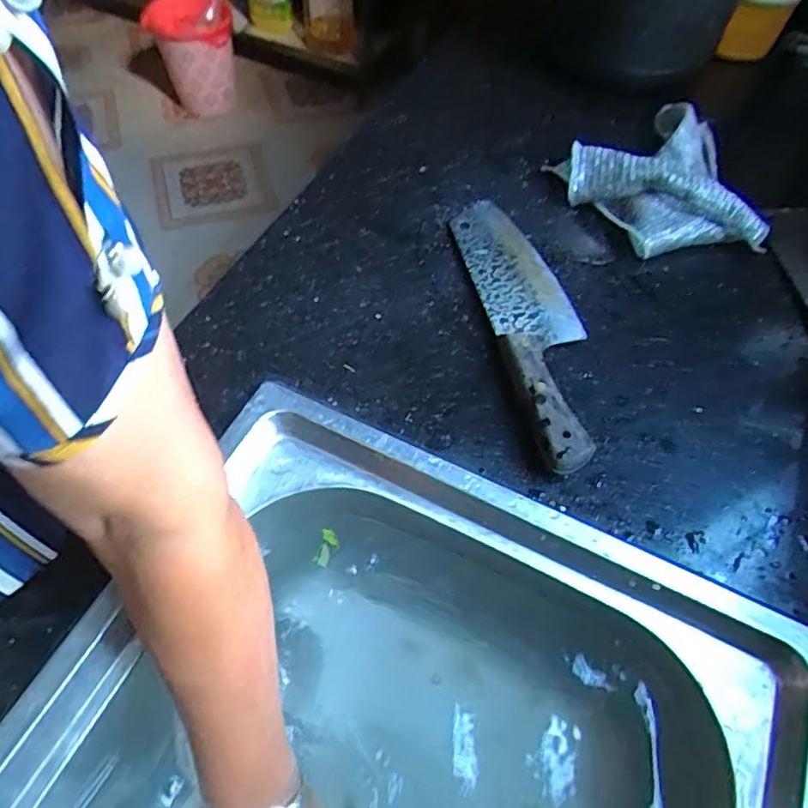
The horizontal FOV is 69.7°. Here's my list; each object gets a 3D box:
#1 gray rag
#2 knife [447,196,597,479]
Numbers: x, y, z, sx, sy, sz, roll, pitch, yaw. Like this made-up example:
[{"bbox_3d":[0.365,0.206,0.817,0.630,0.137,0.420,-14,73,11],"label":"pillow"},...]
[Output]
[{"bbox_3d":[0.264,-0.222,0.580,0.175,0.053,0.197,-22,61,-16],"label":"gray rag"},{"bbox_3d":[0.109,-0.078,0.494,0.078,0.027,0.295,-9,58,-8],"label":"knife"}]

